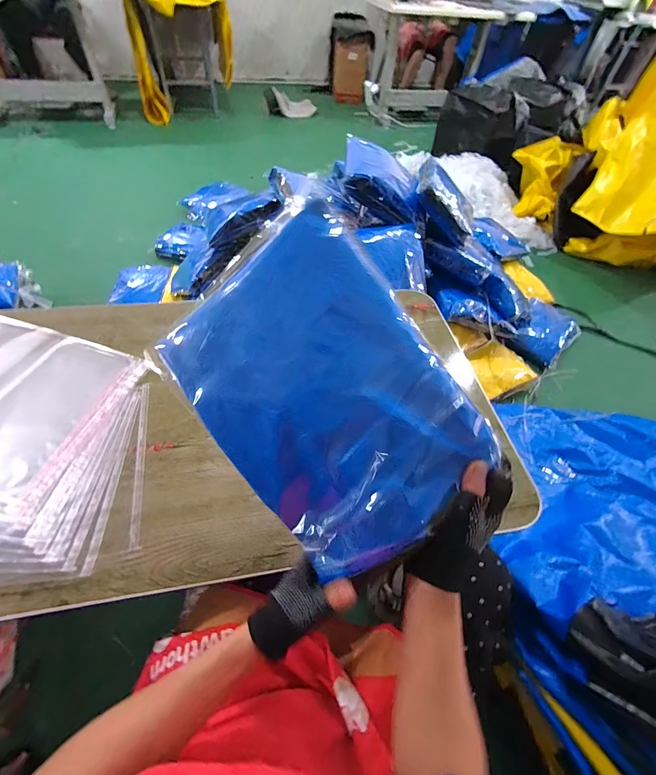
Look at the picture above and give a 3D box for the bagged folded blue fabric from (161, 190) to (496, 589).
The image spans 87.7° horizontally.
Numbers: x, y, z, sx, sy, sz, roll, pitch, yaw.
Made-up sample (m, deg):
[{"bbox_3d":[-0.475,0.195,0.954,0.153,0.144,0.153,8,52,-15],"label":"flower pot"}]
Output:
[{"bbox_3d":[-0.008,0.008,0.334,0.230,0.022,0.310,-39,82,9],"label":"bagged folded blue fabric"}]

